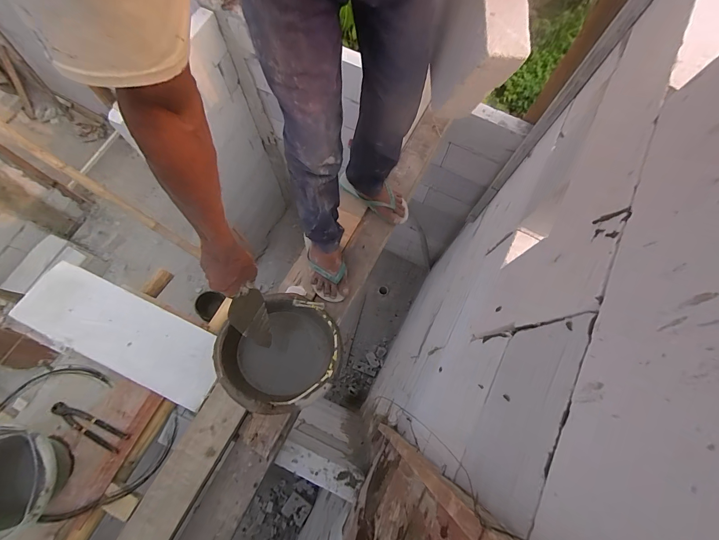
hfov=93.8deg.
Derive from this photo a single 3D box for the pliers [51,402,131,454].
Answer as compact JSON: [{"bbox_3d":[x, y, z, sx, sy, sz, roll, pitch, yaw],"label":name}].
[{"bbox_3d":[-0.766,0.444,0.951,0.224,0.030,0.048,23,73,6],"label":"pliers"}]

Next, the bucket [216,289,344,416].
[{"bbox_3d":[-0.196,0.226,0.877,0.275,0.219,0.263,0,72,-1],"label":"bucket"}]

